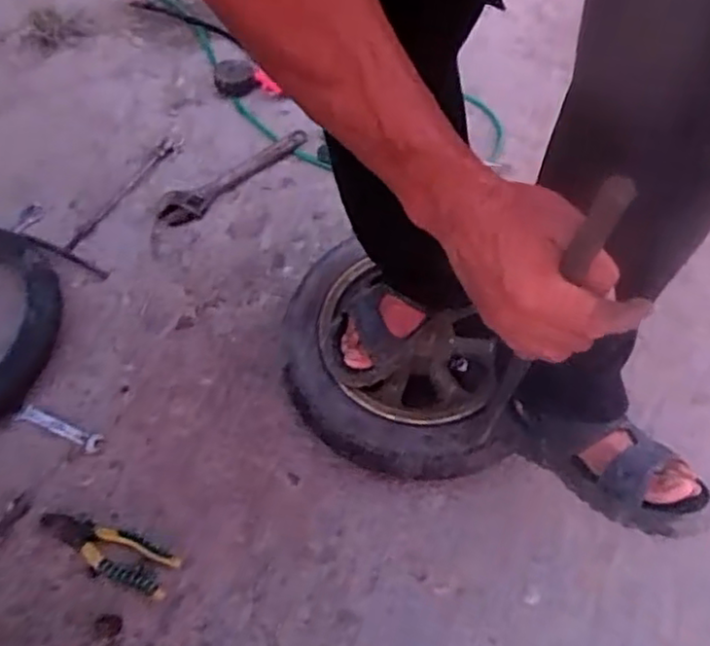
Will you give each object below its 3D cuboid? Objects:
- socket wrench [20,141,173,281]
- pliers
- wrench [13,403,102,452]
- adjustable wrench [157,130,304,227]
[{"bbox_3d":[-0.414,-0.217,1.131,0.139,0.035,0.307,16,61,9],"label":"socket wrench"},{"bbox_3d":[-0.318,0.287,0.844,0.189,0.014,0.059,18,63,10],"label":"pliers"},{"bbox_3d":[-0.418,0.149,0.937,0.132,0.006,0.025,19,61,11],"label":"wrench"},{"bbox_3d":[-0.215,-0.259,1.159,0.291,0.024,0.068,-38,68,-18],"label":"adjustable wrench"}]

